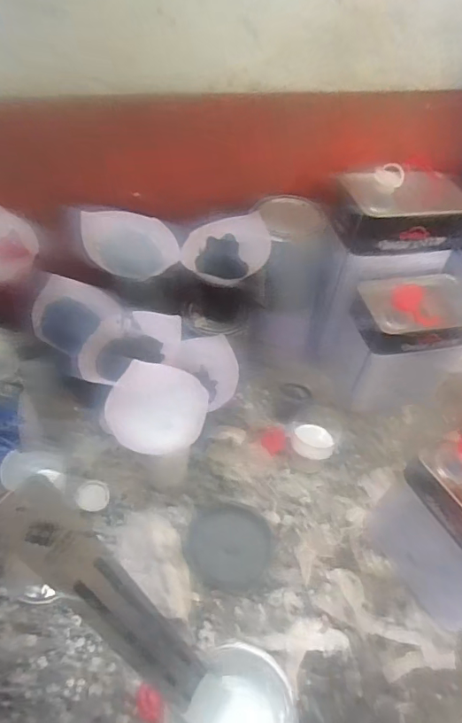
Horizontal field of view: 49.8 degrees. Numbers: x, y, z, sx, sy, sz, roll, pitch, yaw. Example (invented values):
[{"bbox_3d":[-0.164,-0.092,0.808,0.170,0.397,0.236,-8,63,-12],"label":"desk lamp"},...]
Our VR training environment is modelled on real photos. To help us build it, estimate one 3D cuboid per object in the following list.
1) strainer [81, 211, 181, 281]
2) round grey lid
[{"bbox_3d":[-0.139,-0.156,0.668,0.118,0.083,0.044,1,7,-26],"label":"strainer"},{"bbox_3d":[-0.001,0.232,0.623,0.101,0.011,0.095,5,69,-12],"label":"round grey lid"}]

